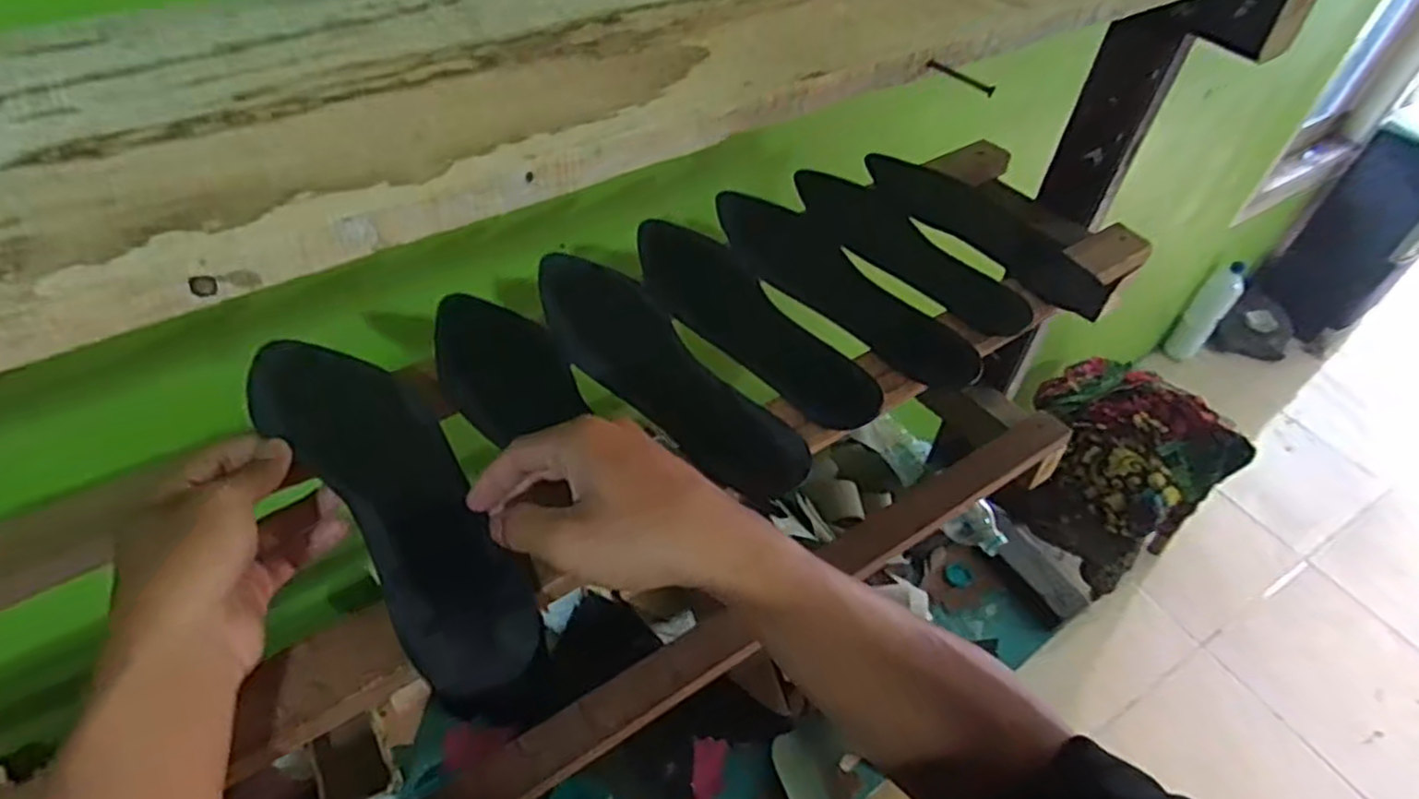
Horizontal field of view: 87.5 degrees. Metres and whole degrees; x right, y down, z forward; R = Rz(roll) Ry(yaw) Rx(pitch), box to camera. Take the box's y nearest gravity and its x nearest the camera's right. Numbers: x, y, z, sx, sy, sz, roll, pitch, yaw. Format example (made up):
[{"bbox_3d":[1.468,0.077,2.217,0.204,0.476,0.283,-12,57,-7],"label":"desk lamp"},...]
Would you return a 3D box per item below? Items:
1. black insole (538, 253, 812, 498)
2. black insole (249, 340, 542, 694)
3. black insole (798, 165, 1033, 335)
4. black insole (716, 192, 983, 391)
[{"bbox_3d":[-0.038,-0.023,0.486,0.075,0.005,0.248,-28,56,-26],"label":"black insole"},{"bbox_3d":[-0.166,0.040,0.382,0.067,0.021,0.239,-31,62,-28],"label":"black insole"},{"bbox_3d":[0.152,-0.125,0.603,0.084,0.010,0.238,-26,55,-25],"label":"black insole"},{"bbox_3d":[0.092,-0.085,0.558,0.077,0.014,0.245,-28,56,-26],"label":"black insole"}]

